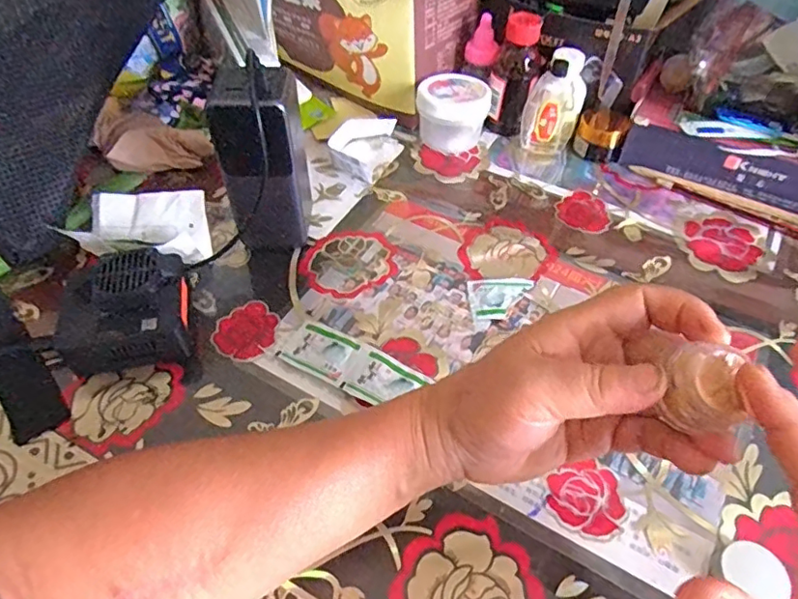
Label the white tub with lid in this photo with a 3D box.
[{"bbox_3d":[0.052,-0.178,0.537,0.066,0.054,0.060,0,50,0],"label":"white tub with lid"}]

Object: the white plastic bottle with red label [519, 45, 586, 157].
[{"bbox_3d":[0.144,-0.180,0.519,0.047,0.088,0.040,15,51,12],"label":"white plastic bottle with red label"}]

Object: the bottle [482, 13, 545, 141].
[{"bbox_3d":[0.107,-0.207,0.527,0.042,0.106,0.039,10,50,8],"label":"bottle"}]

